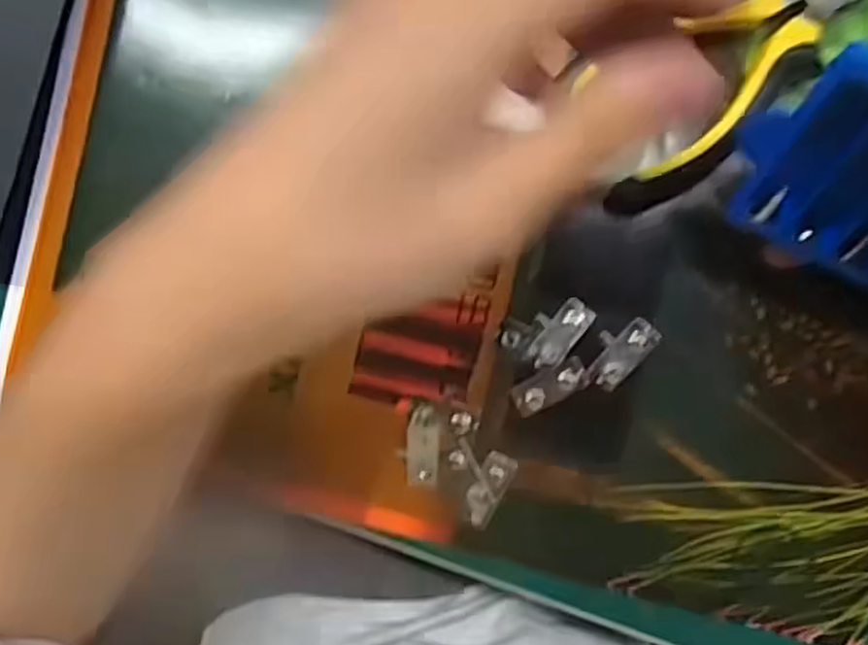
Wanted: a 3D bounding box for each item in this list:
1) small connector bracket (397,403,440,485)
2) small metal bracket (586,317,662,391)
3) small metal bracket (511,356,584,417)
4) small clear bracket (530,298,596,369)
[{"bbox_3d":[-0.005,0.049,0.295,0.015,0.008,0.033,0,90,6],"label":"small connector bracket"},{"bbox_3d":[0.073,0.011,0.287,0.017,0.005,0.031,43,94,4],"label":"small metal bracket"},{"bbox_3d":[0.046,0.026,0.290,0.031,0.008,0.013,-28,87,6],"label":"small metal bracket"},{"bbox_3d":[0.049,0.004,0.290,0.018,0.004,0.030,38,94,5],"label":"small clear bracket"}]

